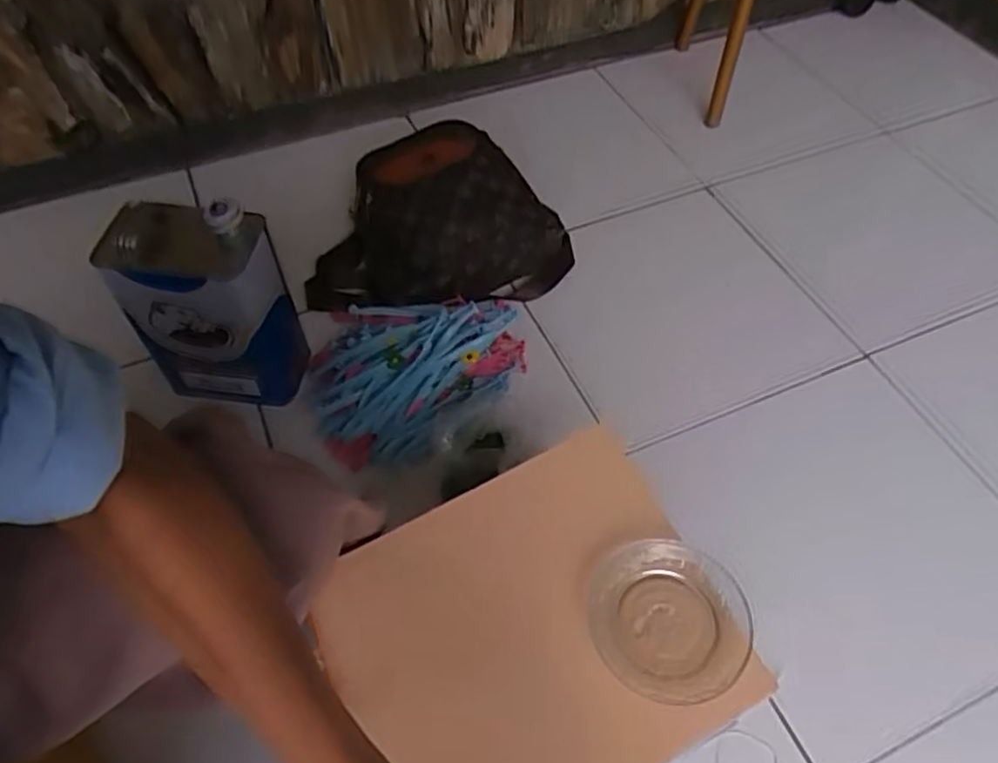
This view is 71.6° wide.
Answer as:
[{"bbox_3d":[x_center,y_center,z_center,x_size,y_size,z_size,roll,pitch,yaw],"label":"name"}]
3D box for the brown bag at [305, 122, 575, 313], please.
[{"bbox_3d":[-0.090,-0.238,1.003,0.374,0.160,0.264,-4,55,-4],"label":"brown bag"}]

